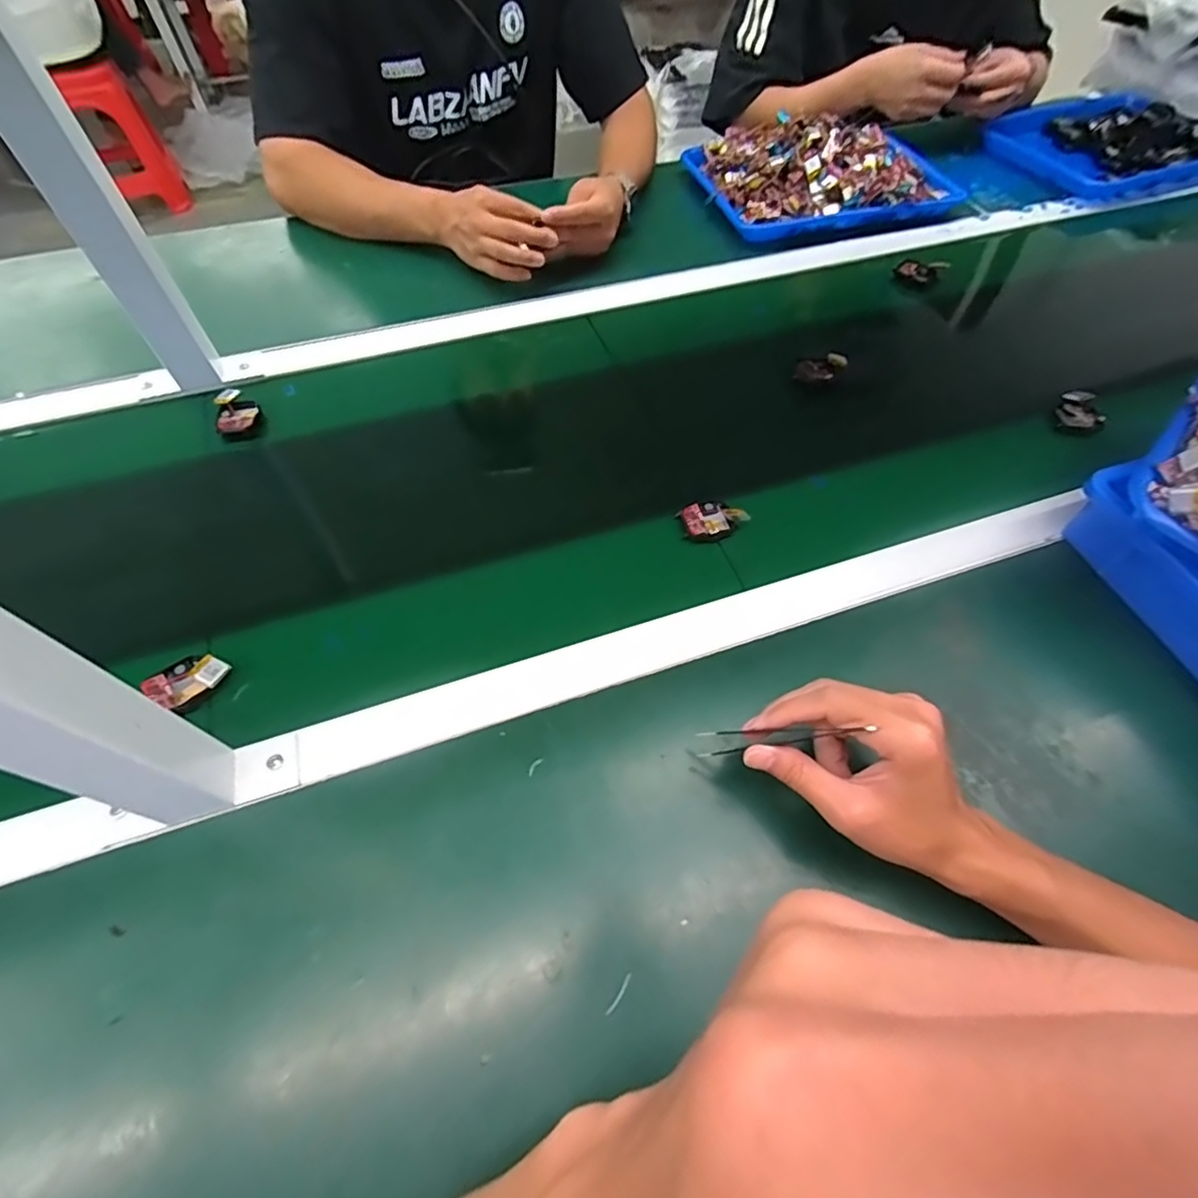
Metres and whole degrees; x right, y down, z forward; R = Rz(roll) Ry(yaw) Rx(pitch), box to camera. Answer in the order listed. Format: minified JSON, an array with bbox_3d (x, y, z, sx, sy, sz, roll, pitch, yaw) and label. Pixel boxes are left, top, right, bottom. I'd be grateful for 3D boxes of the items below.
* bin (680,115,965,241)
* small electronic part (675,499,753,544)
[{"bbox_3d":[0.306,-0.595,0.804,0.337,0.071,0.224,-12,56,-7],"label":"bin"},{"bbox_3d":[0.096,-0.069,0.506,0.050,0.017,0.040,-22,58,-13],"label":"small electronic part"}]

